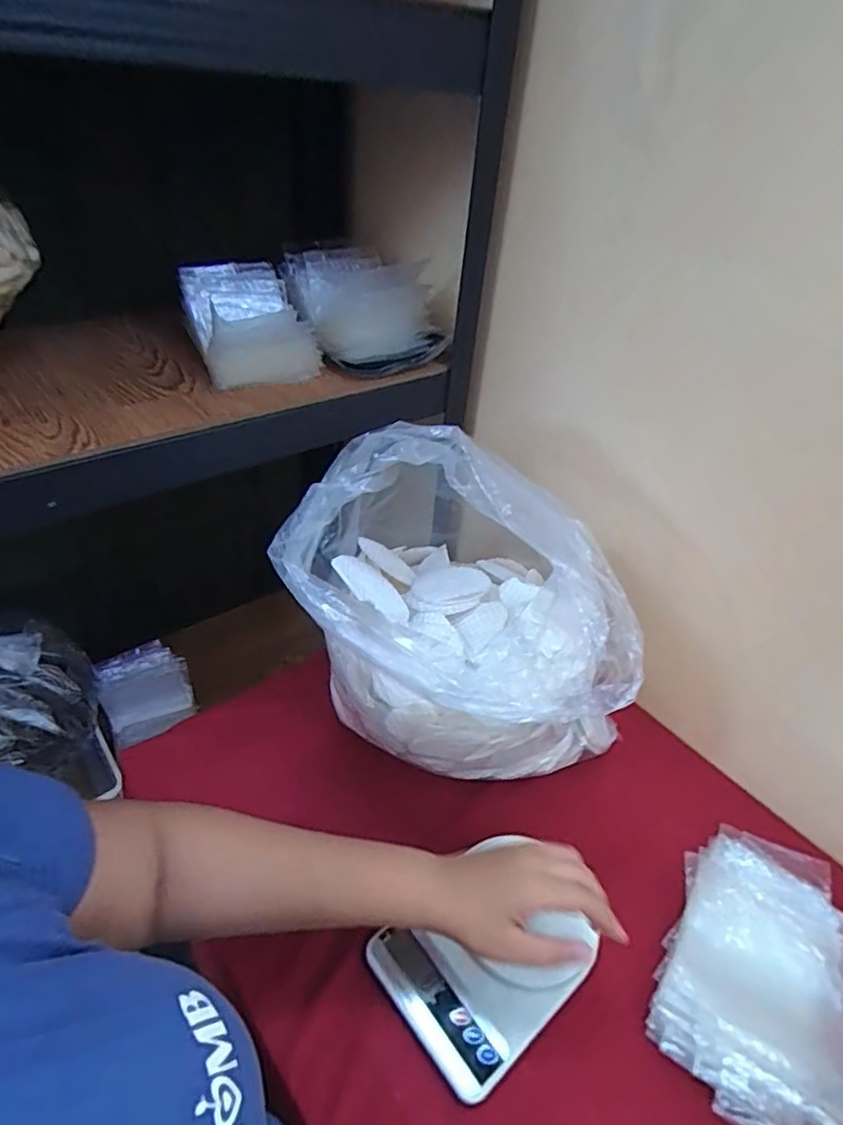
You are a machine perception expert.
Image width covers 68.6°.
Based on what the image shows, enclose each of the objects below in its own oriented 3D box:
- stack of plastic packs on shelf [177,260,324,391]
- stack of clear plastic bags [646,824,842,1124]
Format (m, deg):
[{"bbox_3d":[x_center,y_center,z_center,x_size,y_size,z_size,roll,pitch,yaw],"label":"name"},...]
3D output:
[{"bbox_3d":[-0.180,-0.247,0.644,0.111,0.086,0.132,-16,45,-24],"label":"stack of plastic packs on shelf"},{"bbox_3d":[0.286,0.332,0.514,0.145,0.043,0.252,24,43,20],"label":"stack of clear plastic bags"}]

